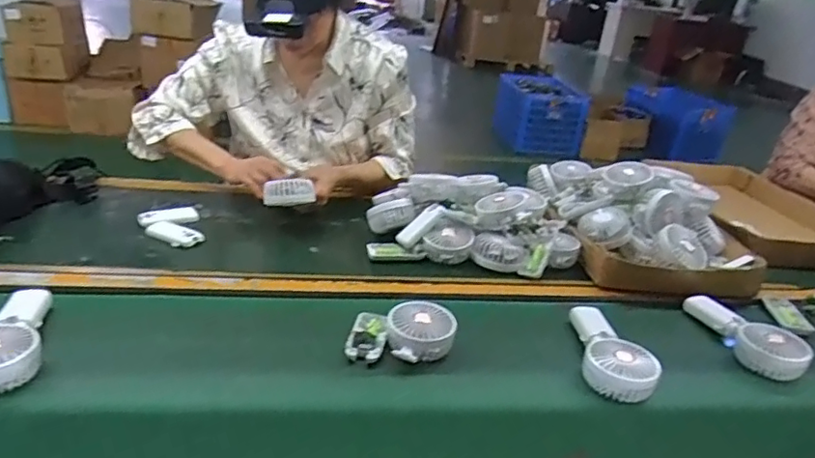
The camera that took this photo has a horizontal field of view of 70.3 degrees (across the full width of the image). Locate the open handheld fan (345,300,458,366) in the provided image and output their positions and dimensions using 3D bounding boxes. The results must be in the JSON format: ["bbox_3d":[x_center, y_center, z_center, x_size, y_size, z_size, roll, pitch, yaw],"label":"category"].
[{"bbox_3d":[-0.006,0.133,0.748,0.135,0.041,0.088,6,27,-2],"label":"open handheld fan"}]

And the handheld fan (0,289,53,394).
[{"bbox_3d":[-0.471,0.120,0.674,0.085,0.039,0.171,-5,29,-21],"label":"handheld fan"}]

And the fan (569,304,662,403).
[{"bbox_3d":[0.276,0.155,0.778,0.094,0.040,0.167,7,27,1],"label":"fan"}]

